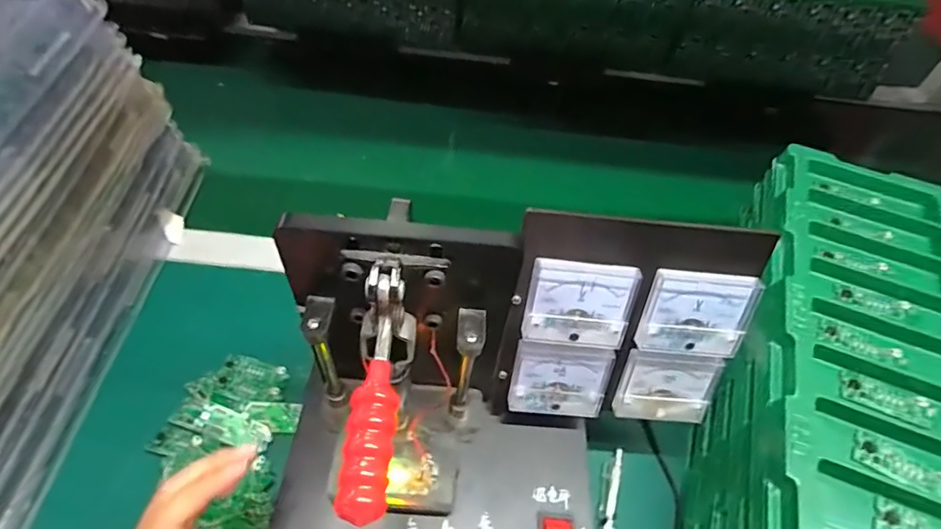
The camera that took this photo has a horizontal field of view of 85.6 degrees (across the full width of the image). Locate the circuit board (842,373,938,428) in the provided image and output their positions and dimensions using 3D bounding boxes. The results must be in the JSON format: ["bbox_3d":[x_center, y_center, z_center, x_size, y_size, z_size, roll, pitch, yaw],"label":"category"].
[{"bbox_3d":[0.277,0.090,0.338,0.058,0.004,0.025,15,47,9],"label":"circuit board"}]

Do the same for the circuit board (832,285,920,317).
[{"bbox_3d":[0.311,0.029,0.390,0.063,0.005,0.015,12,52,4],"label":"circuit board"}]

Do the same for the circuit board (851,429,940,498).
[{"bbox_3d":[0.266,0.123,0.312,0.057,0.004,0.023,25,54,13],"label":"circuit board"}]

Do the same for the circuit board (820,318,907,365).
[{"bbox_3d":[0.281,0.057,0.367,0.058,0.009,0.018,23,54,12],"label":"circuit board"}]

